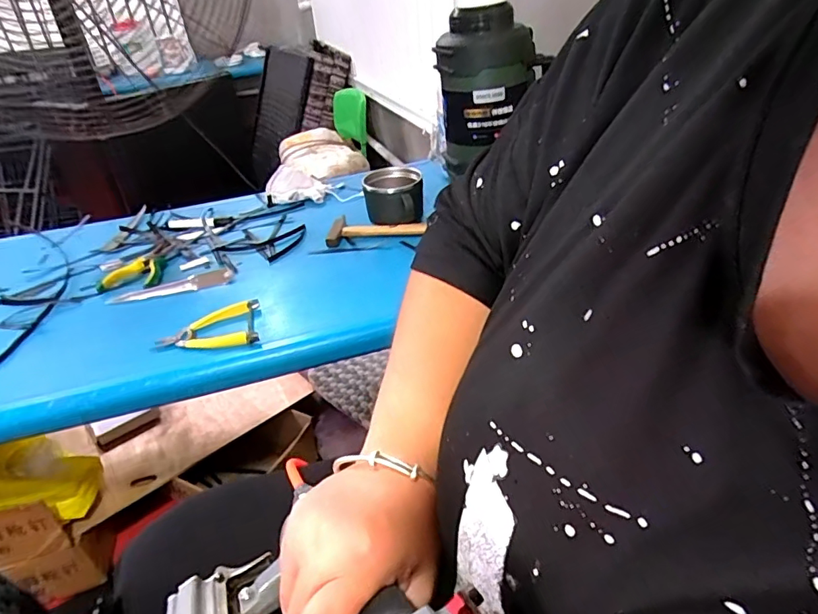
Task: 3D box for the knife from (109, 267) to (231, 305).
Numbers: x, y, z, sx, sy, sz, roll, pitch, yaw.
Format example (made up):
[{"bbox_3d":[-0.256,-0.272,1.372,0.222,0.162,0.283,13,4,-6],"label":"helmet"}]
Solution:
[{"bbox_3d":[-0.364,-0.033,0.757,0.179,0.011,0.037,-13,34,-13],"label":"knife"}]

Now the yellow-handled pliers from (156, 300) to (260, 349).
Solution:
[{"bbox_3d":[-0.262,0.030,0.646,0.126,0.020,0.094,-11,33,-10],"label":"yellow-handled pliers"}]

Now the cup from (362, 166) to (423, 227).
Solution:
[{"bbox_3d":[-0.027,-0.193,0.890,0.103,0.077,0.124,-4,33,0],"label":"cup"}]

